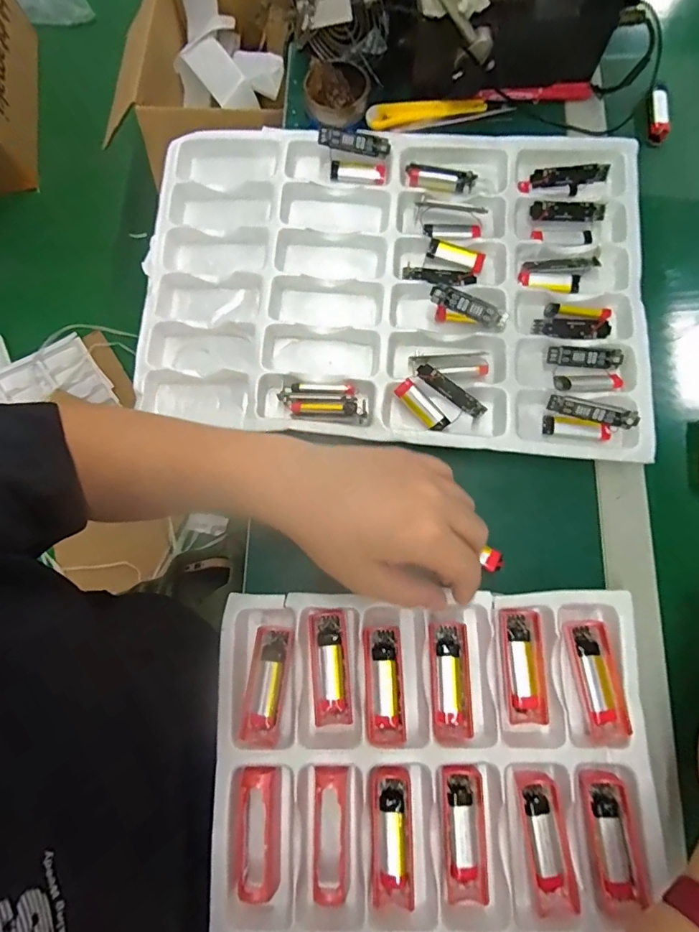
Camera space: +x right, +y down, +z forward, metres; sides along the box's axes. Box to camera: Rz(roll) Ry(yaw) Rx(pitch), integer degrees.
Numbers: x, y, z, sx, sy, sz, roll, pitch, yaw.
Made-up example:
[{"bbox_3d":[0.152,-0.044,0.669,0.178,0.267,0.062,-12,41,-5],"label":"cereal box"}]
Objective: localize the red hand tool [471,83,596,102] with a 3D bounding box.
[{"bbox_3d":[0.192,-0.389,0.496,0.120,0.012,0.010,-2,76,1],"label":"red hand tool"}]

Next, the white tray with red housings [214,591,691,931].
[{"bbox_3d":[0.066,0.285,0.332,0.311,0.027,0.371,-1,77,1],"label":"white tray with red housings"}]

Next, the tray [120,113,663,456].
[{"bbox_3d":[0.036,-0.174,0.445,0.454,0.034,0.322,5,77,2],"label":"tray"}]

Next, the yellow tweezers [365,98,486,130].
[{"bbox_3d":[0.079,-0.368,0.493,0.123,0.009,0.026,-12,76,-2],"label":"yellow tweezers"}]

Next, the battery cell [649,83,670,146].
[{"bbox_3d":[0.319,-0.363,0.493,0.021,0.018,0.057,1,76,2],"label":"battery cell"}]

